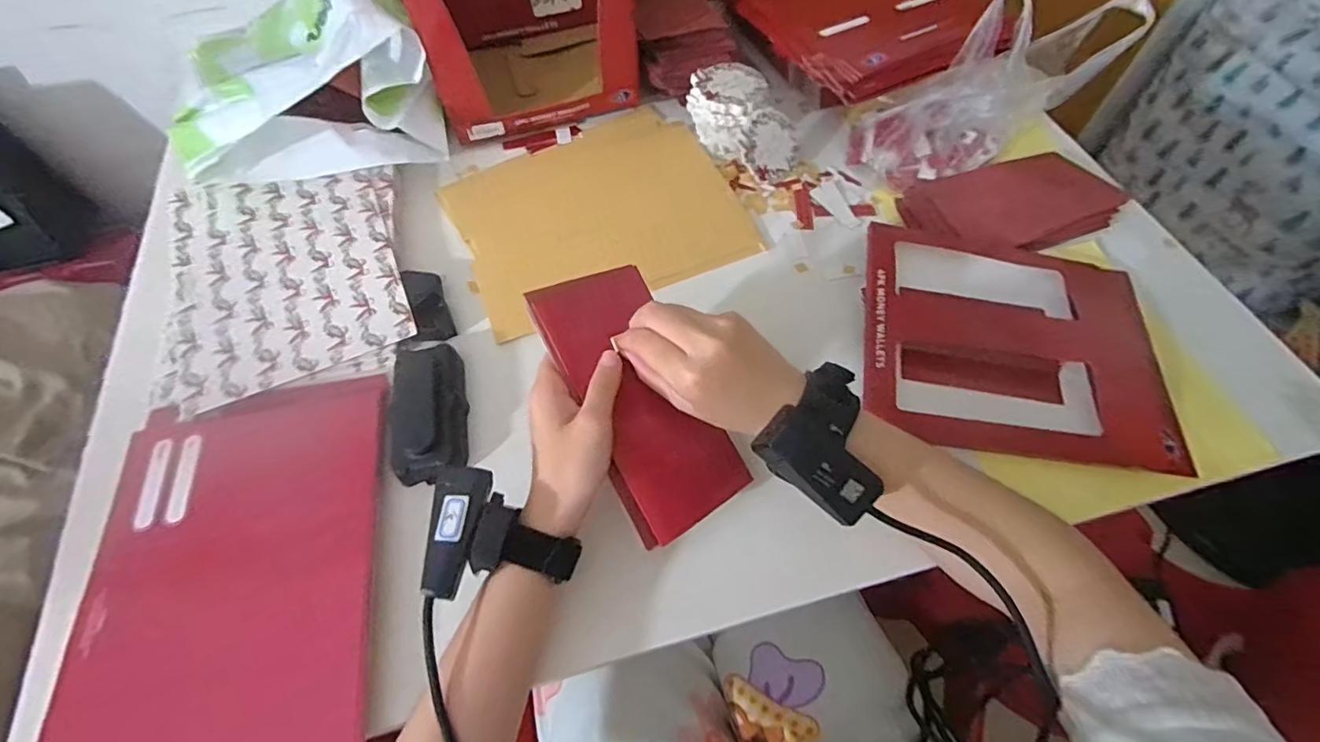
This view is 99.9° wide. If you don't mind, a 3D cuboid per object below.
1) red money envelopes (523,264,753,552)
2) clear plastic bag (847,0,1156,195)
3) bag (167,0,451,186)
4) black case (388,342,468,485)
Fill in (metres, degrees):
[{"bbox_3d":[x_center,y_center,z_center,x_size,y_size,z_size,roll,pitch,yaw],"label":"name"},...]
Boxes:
[{"bbox_3d":[-0.012,0.016,0.370,0.085,0.022,0.178,-27,87,-16],"label":"red money envelopes"},{"bbox_3d":[0.306,-0.282,0.534,0.225,0.142,0.104,-25,61,-15],"label":"clear plastic bag"},{"bbox_3d":[-0.343,-0.299,0.545,0.225,0.115,0.250,-13,58,-8],"label":"bag"},{"bbox_3d":[-0.175,0.031,0.423,0.054,0.031,0.111,-14,58,-9],"label":"black case"}]

